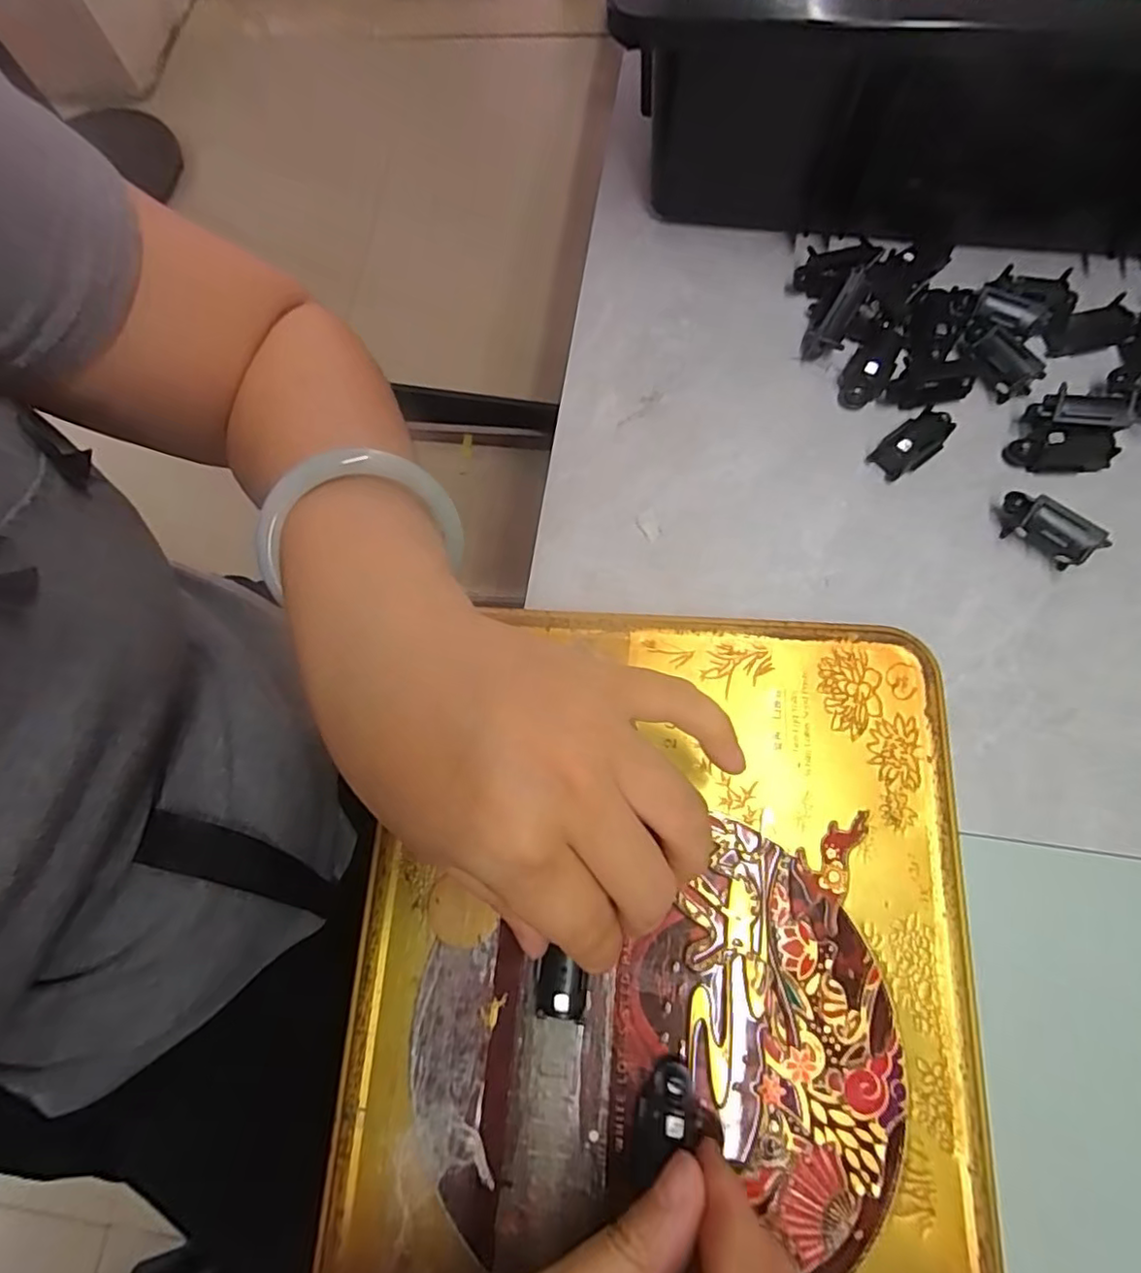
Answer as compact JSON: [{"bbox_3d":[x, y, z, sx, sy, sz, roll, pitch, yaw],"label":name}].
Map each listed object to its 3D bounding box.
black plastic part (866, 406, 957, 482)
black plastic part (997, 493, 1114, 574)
[{"bbox_3d":[0.138,-0.078,0.247,0.028,0.014,0.015,-34,74,-6],"label":"black plastic part"},{"bbox_3d":[0.179,-0.040,0.231,0.034,0.018,0.009,37,79,13],"label":"black plastic part"}]

